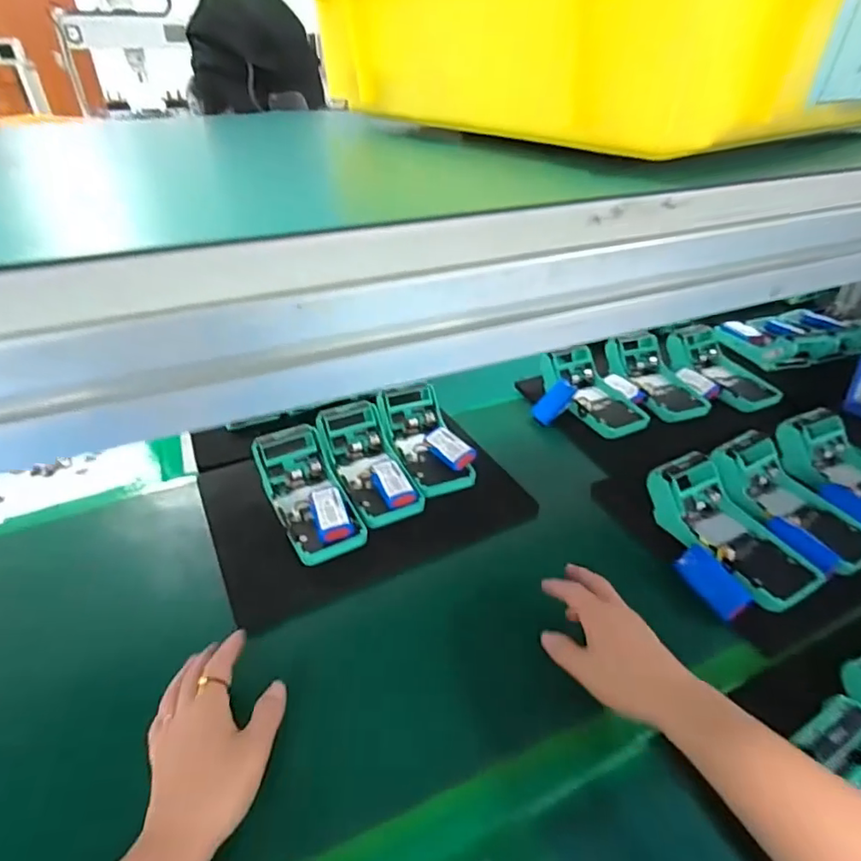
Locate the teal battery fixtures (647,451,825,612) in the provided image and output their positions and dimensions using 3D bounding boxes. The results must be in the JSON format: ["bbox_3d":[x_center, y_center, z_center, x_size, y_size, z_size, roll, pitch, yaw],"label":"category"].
[{"bbox_3d":[0.312,0.099,0.555,0.091,0.065,0.167,-13,38,-19],"label":"teal battery fixtures"}]

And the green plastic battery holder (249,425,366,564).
[{"bbox_3d":[-0.138,0.066,0.596,0.079,0.055,0.168,-18,40,-25],"label":"green plastic battery holder"}]

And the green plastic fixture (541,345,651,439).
[{"bbox_3d":[0.236,-0.058,0.790,0.100,0.051,0.186,-13,51,-19],"label":"green plastic fixture"}]

